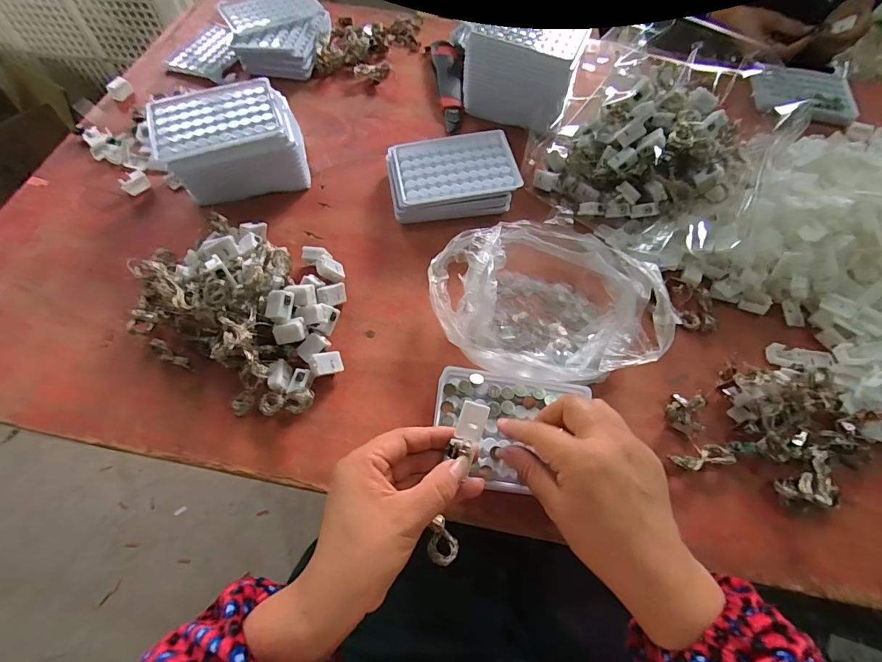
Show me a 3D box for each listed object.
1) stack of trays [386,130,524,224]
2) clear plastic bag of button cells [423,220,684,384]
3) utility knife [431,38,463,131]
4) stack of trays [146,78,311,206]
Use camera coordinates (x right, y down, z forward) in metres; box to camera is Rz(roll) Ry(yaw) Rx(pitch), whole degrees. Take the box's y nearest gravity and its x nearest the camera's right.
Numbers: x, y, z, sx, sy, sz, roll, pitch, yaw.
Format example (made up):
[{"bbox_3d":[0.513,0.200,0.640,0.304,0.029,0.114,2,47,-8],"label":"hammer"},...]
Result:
[{"bbox_3d":[0.012,-0.173,0.487,0.138,0.043,0.099,-9,62,-7],"label":"stack of trays"},{"bbox_3d":[0.095,-0.026,0.405,0.194,0.060,0.159,-10,63,-7],"label":"clear plastic bag of button cells"},{"bbox_3d":[0.012,-0.336,0.585,0.036,0.023,0.161,-4,62,-4],"label":"utility knife"},{"bbox_3d":[-0.231,-0.208,0.480,0.146,0.074,0.103,-18,64,-11],"label":"stack of trays"}]

